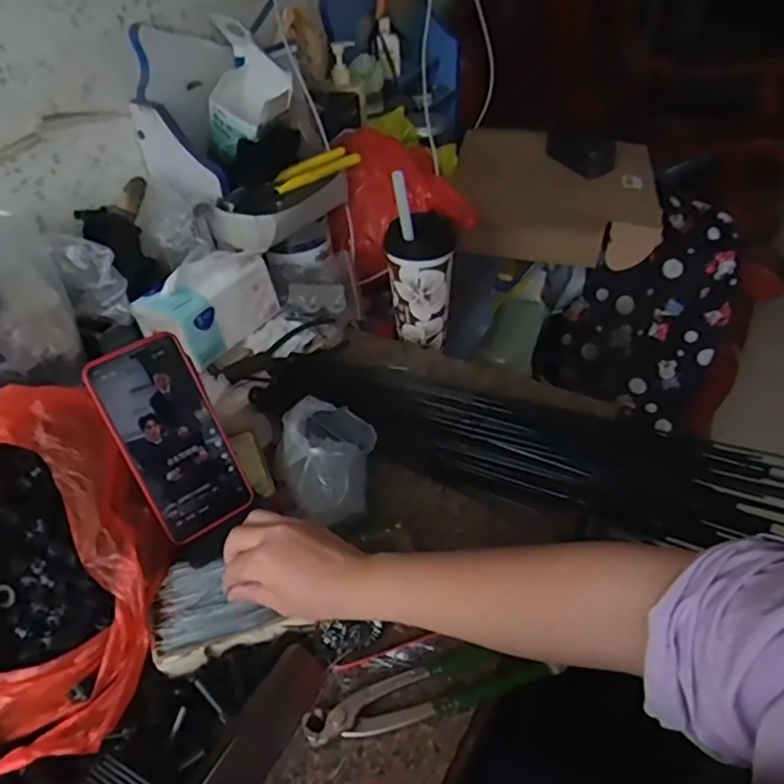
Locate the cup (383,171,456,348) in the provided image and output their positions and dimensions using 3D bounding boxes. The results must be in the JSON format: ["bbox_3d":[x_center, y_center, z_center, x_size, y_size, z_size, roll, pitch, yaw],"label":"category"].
[{"bbox_3d":[0.036,-0.164,0.803,0.080,0.205,0.077,4,42,8],"label":"cup"}]

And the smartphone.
[{"bbox_3d":[-0.178,0.038,0.530,0.079,0.163,0.013,-31,17,-28],"label":"smartphone"}]

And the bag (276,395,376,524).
[{"bbox_3d":[-0.059,0.064,0.613,0.082,0.076,0.123,-3,42,0],"label":"bag"}]

